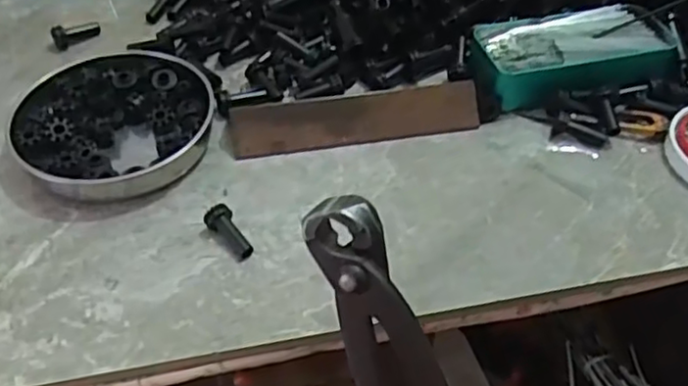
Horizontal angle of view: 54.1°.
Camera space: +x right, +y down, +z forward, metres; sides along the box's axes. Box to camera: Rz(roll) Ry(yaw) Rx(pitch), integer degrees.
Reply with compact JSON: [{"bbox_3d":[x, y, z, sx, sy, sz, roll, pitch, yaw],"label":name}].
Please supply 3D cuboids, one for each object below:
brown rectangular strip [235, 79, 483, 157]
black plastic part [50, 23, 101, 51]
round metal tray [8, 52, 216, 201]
[{"bbox_3d":[0.009,-0.054,0.484,0.176,0.035,0.007,-8,5,-8],"label":"brown rectangular strip"},{"bbox_3d":[-0.224,-0.135,0.565,0.038,0.016,0.013,-30,55,-25],"label":"black plastic part"},{"bbox_3d":[-0.163,-0.050,0.484,0.134,0.028,0.134,0,48,0],"label":"round metal tray"}]

